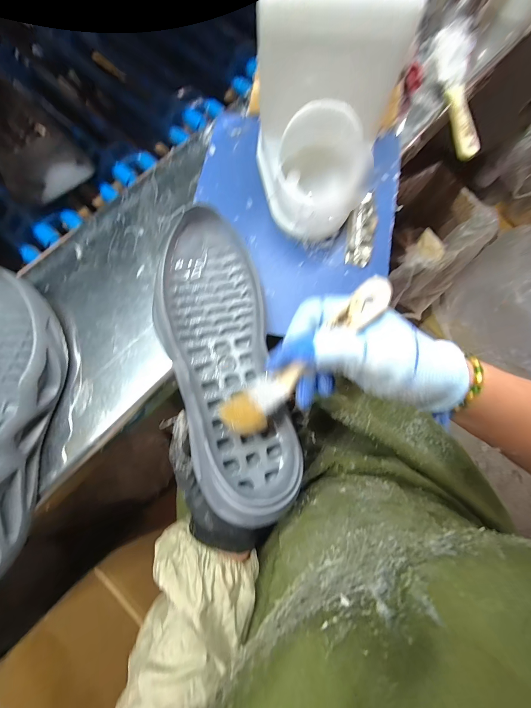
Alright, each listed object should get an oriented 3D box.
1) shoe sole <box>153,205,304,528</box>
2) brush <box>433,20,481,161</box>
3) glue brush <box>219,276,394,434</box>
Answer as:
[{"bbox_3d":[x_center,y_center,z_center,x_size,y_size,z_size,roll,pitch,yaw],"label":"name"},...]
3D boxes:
[{"bbox_3d":[-0.043,-0.004,0.274,0.107,0.047,0.304,-14,75,-4],"label":"shoe sole"},{"bbox_3d":[0.271,-0.362,0.383,0.040,0.021,0.181,-11,92,-3],"label":"brush"},{"bbox_3d":[0.027,0.009,0.212,0.163,0.016,0.034,-44,80,21],"label":"glue brush"}]

